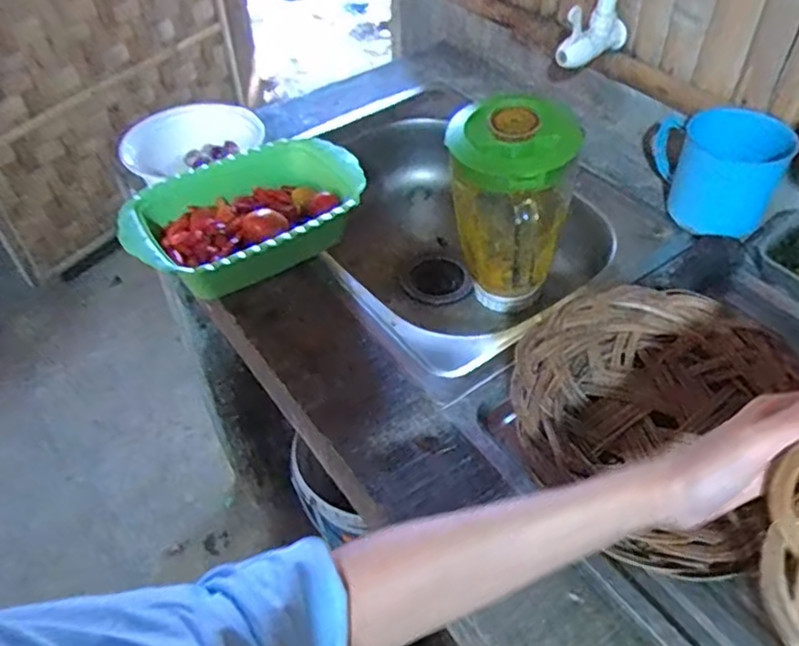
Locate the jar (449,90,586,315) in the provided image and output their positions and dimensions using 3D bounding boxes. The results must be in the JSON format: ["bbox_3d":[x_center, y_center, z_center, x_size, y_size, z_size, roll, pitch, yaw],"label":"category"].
[{"bbox_3d":[0.133,-0.129,0.787,0.111,0.256,0.142,-31,54,-25],"label":"jar"}]

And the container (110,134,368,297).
[{"bbox_3d":[-0.175,-0.118,0.747,0.257,0.085,0.181,-24,51,-20],"label":"container"}]

